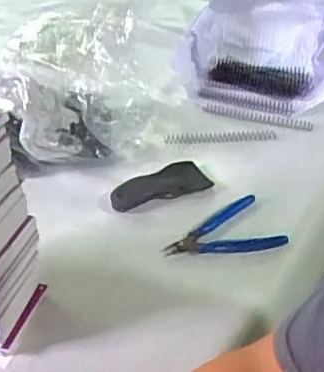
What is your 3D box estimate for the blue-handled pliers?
[{"bbox_3d":[0.067,0.041,0.618,0.124,0.008,0.088,-3,39,4],"label":"blue-handled pliers"}]

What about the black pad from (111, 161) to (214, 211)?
[{"bbox_3d":[-0.004,-0.001,0.679,0.124,0.019,0.062,-21,41,-18],"label":"black pad"}]

